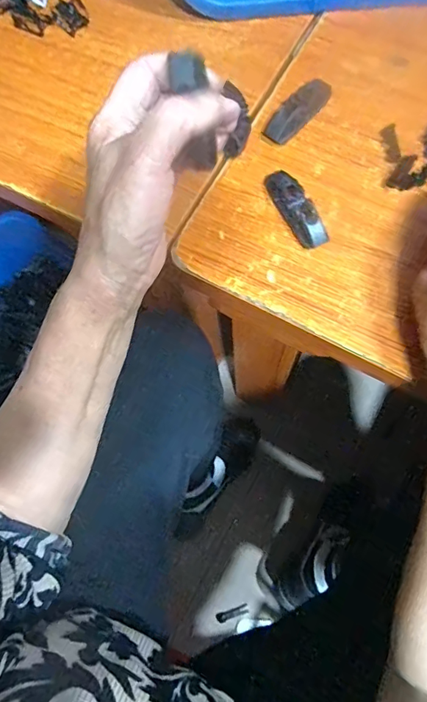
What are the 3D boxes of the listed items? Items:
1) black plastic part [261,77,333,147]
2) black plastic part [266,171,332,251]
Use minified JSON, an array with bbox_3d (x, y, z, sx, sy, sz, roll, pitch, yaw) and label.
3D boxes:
[{"bbox_3d":[0.072,-0.201,0.398,0.067,0.020,0.026,-42,78,-12],"label":"black plastic part"},{"bbox_3d":[0.063,-0.112,0.369,0.019,0.017,0.072,-27,76,-9],"label":"black plastic part"}]

